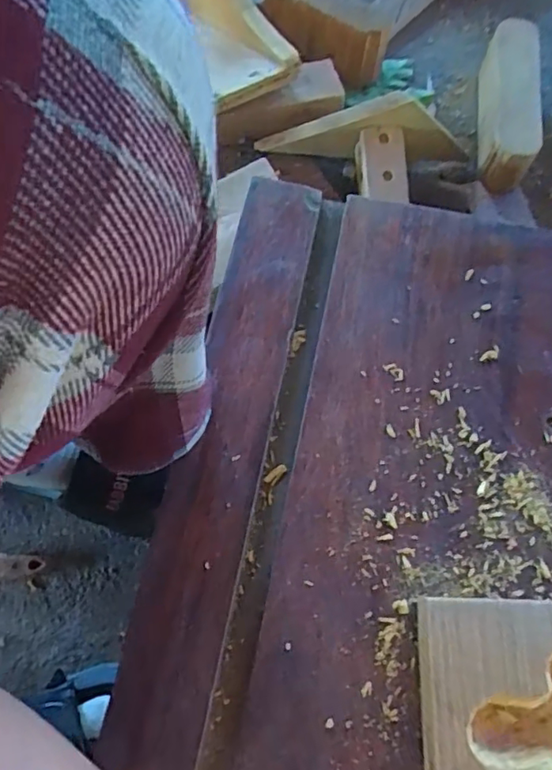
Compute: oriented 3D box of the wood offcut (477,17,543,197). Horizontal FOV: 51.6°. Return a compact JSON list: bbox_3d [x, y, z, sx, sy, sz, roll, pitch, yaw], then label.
[{"bbox_3d":[0.254,-0.305,0.633,0.057,0.079,0.192,11,71,1],"label":"wood offcut"}]

